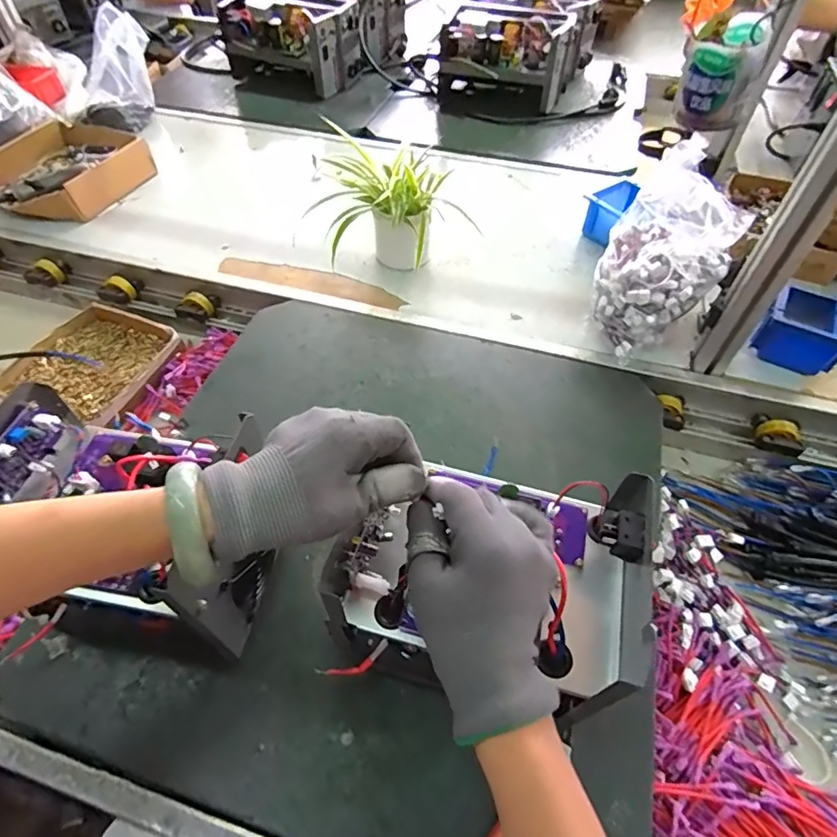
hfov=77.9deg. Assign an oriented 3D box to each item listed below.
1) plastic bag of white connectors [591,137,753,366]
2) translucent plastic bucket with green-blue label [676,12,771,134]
[{"bbox_3d":[0.325,-0.208,0.702,0.152,0.202,0.178,30,59,21],"label":"plastic bag of white connectors"},{"bbox_3d":[0.262,-0.301,0.454,0.063,0.072,0.059,17,54,12],"label":"translucent plastic bucket with green-blue label"}]

